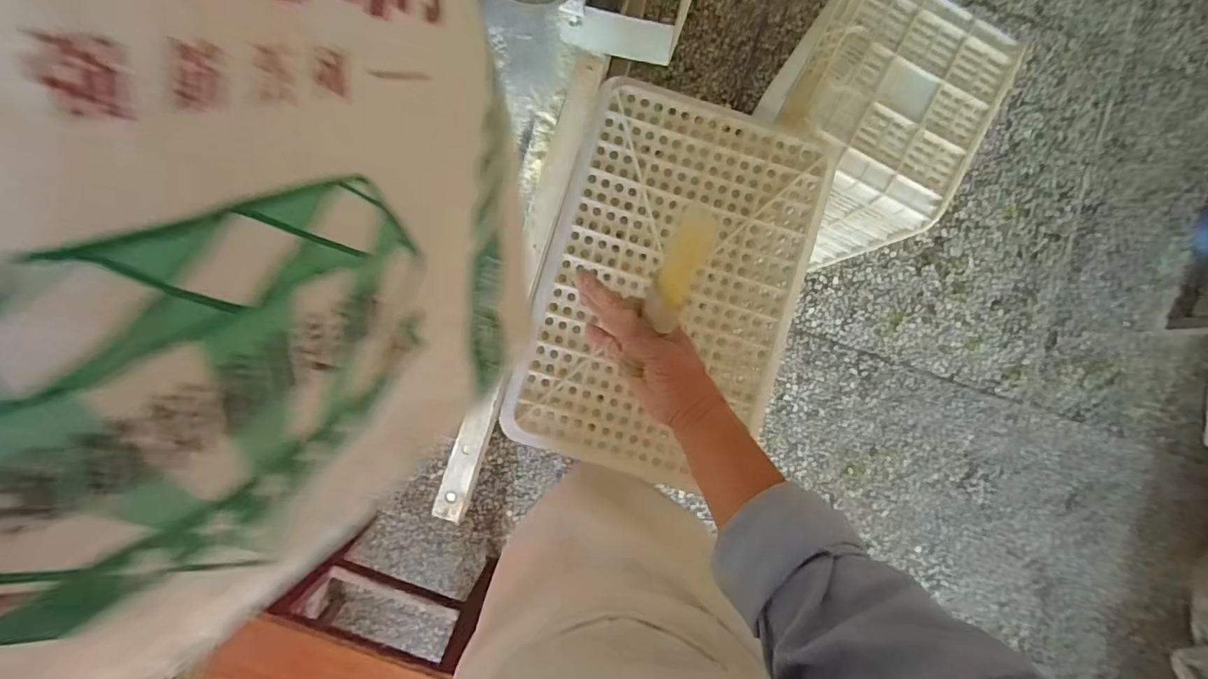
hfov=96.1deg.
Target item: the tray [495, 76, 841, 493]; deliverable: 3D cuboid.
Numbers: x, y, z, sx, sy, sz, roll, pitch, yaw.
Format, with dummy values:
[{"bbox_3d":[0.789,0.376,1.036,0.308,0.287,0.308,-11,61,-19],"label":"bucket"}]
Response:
[{"bbox_3d":[0.090,-0.067,0.716,0.325,0.027,0.494,16,89,-2],"label":"tray"}]

